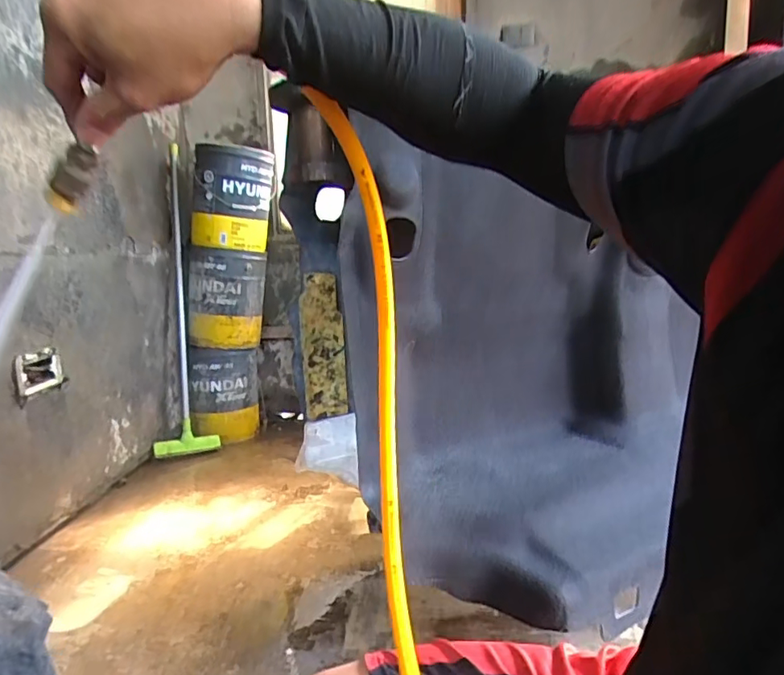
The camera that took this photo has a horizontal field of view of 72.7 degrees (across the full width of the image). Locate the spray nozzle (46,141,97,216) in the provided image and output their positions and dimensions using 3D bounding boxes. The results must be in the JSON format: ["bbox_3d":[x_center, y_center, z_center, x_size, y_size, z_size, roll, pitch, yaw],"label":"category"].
[{"bbox_3d":[-0.208,-0.102,0.347,0.015,0.050,0.017,45,23,11],"label":"spray nozzle"}]

